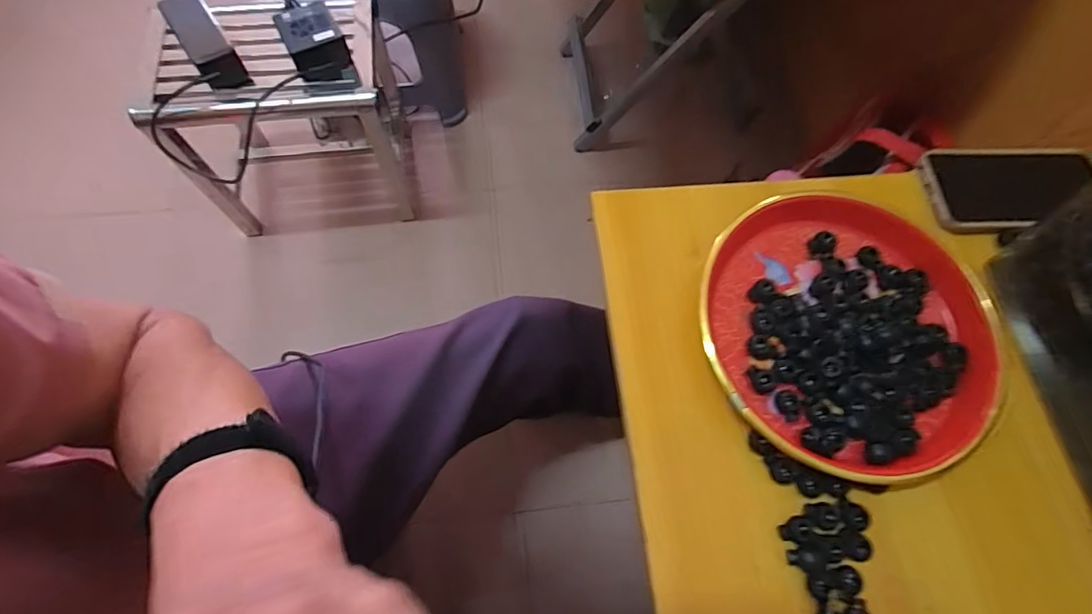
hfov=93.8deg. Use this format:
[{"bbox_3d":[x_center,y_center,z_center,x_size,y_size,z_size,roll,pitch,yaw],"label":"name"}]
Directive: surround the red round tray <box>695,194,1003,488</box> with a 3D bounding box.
[{"bbox_3d":[0.240,0.013,0.386,0.224,0.026,0.215,-5,70,-5],"label":"red round tray"}]

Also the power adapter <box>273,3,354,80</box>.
[{"bbox_3d":[-0.320,-0.365,0.709,0.075,0.057,0.083,-29,74,-13],"label":"power adapter"}]

